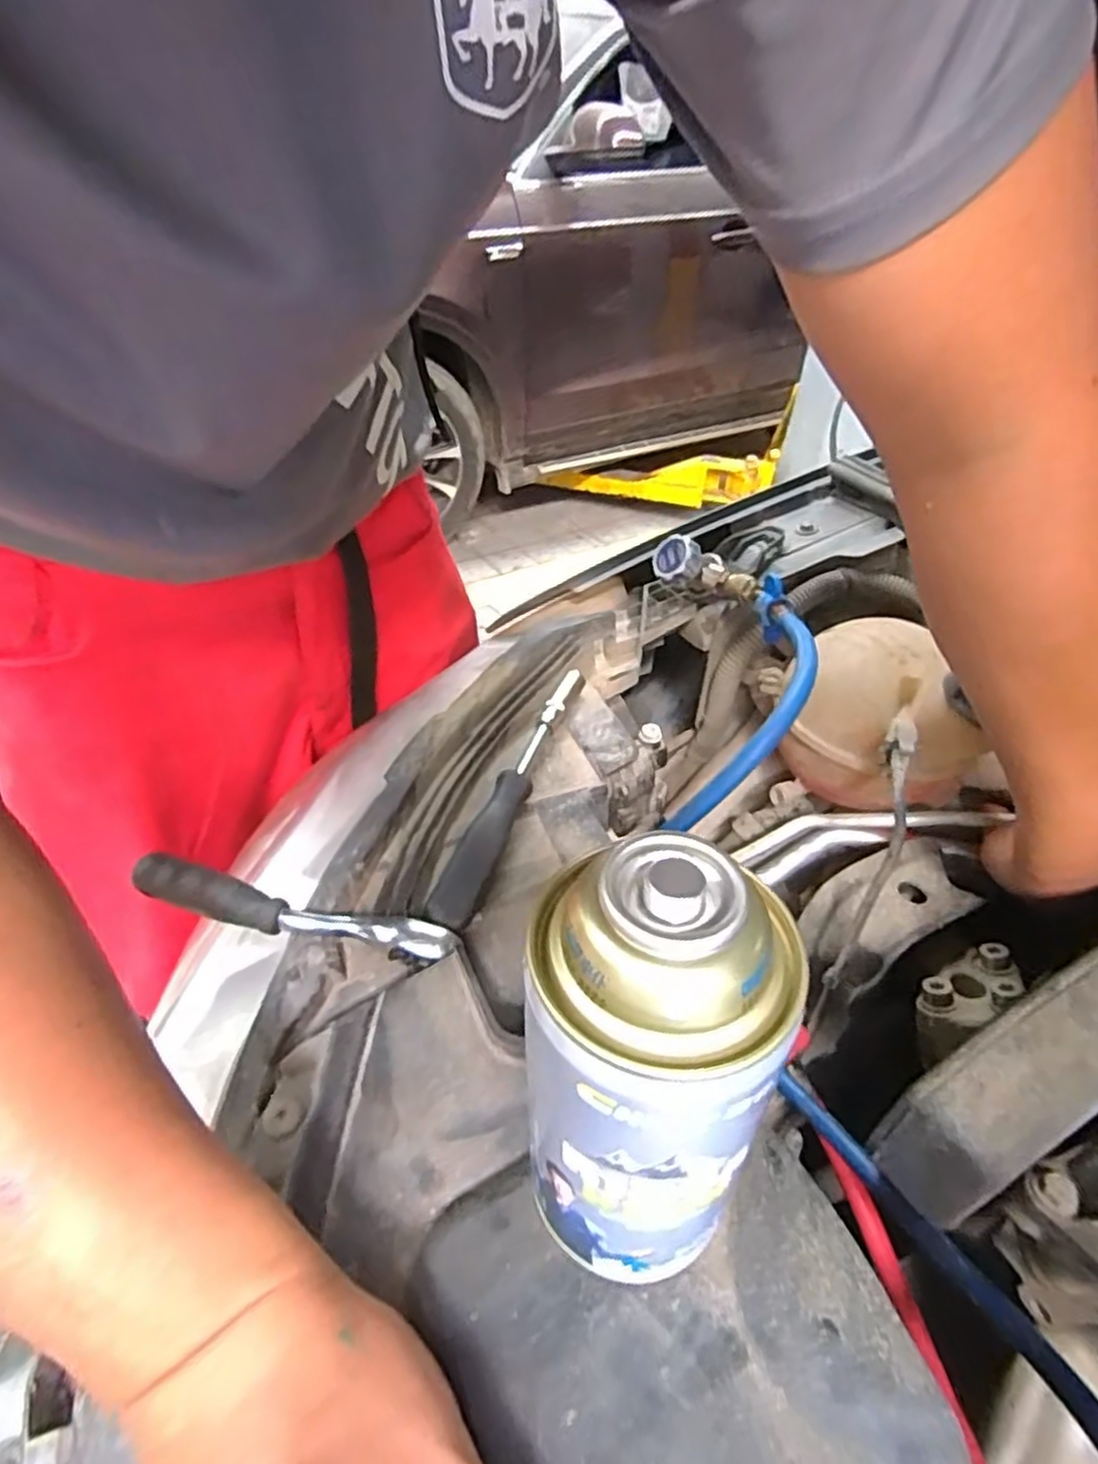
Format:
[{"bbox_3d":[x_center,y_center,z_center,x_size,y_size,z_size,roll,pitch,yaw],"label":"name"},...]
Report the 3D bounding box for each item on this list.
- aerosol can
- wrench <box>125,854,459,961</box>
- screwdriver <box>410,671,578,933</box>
[{"bbox_3d":[0.020,0.096,0.188,0.053,0.149,0.050,2,40,-2],"label":"aerosol can"},{"bbox_3d":[-0.113,0.080,0.322,0.141,0.026,0.017,8,40,5],"label":"wrench"},{"bbox_3d":[-0.024,0.029,0.398,0.028,0.022,0.188,14,41,13],"label":"screwdriver"}]

